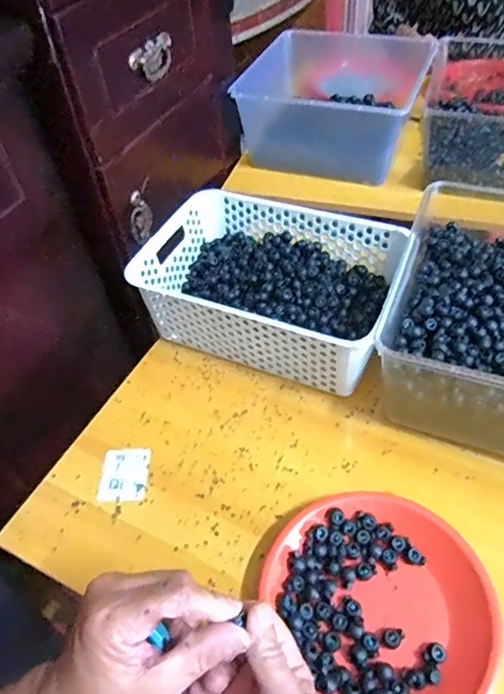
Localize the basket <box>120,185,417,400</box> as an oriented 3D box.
[{"bbox_3d":[0.023,-0.076,0.655,0.289,0.112,0.203,17,53,19],"label":"basket"}]

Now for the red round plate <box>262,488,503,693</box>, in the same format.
[{"bbox_3d":[0.114,0.219,0.445,0.170,0.023,0.192,-24,51,-15],"label":"red round plate"}]

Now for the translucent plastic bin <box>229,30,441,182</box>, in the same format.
[{"bbox_3d":[0.162,-0.458,0.955,0.295,0.132,0.332,14,52,16],"label":"translucent plastic bin"}]

